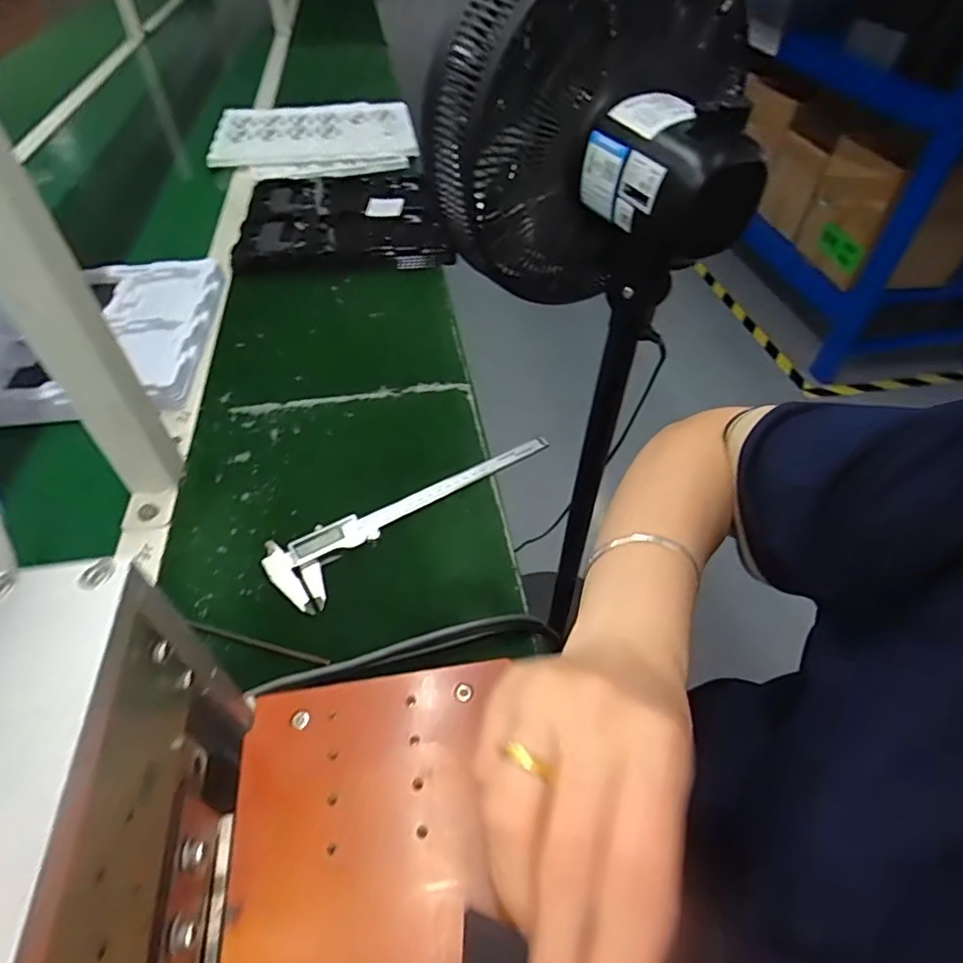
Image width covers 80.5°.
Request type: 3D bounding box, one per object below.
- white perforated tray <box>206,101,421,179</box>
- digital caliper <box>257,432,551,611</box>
[{"bbox_3d":[-0.332,-0.696,1.137,0.385,0.034,0.340,-3,47,-3],"label":"white perforated tray"},{"bbox_3d":[-0.054,0.021,0.519,0.283,0.012,0.070,-29,54,-25],"label":"digital caliper"}]

